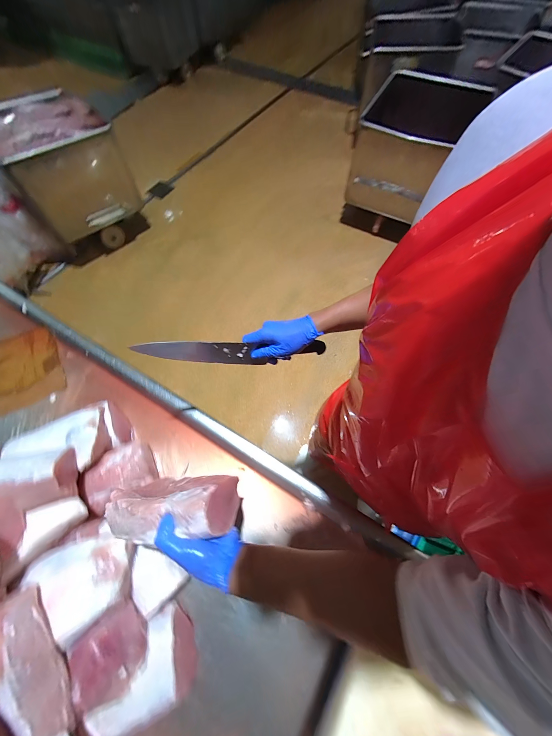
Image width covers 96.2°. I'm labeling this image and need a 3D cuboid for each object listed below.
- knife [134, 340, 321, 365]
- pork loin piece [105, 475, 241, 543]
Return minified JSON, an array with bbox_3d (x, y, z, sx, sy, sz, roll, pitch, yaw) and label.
[{"bbox_3d":[-0.069,-0.029,0.481,0.352,0.045,0.027,-2,65,-20],"label":"knife"},{"bbox_3d":[-0.157,0.211,0.379,0.173,0.099,0.074,-8,66,11],"label":"pork loin piece"}]

